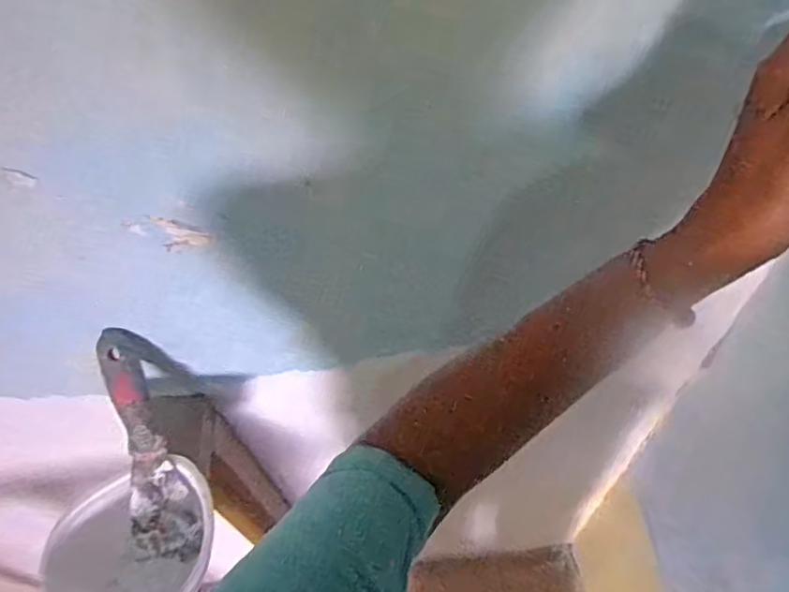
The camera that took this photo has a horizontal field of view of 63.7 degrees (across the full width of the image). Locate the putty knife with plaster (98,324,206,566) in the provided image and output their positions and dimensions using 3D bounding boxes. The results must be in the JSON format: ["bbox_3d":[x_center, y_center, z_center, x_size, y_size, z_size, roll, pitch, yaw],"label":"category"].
[{"bbox_3d":[-0.217,0.131,0.552,0.051,0.026,0.203,-16,91,-6],"label":"putty knife with plaster"}]

